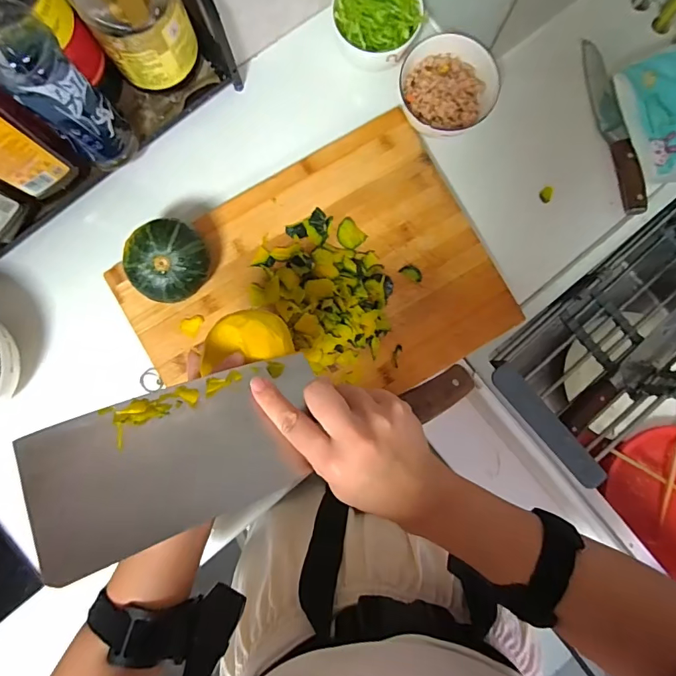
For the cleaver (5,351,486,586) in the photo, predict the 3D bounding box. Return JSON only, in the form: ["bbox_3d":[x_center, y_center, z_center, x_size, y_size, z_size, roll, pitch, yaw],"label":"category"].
[{"bbox_3d":[-0.032,0.052,0.303,0.305,0.017,0.086,-14,58,-33],"label":"cleaver"}]

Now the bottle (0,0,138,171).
[{"bbox_3d":[-0.271,-0.238,0.408,0.060,0.219,0.064,-43,88,-3],"label":"bottle"}]

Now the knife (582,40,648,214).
[{"bbox_3d":[0.344,-0.264,0.541,0.029,0.015,0.223,-14,87,-2],"label":"knife"}]

